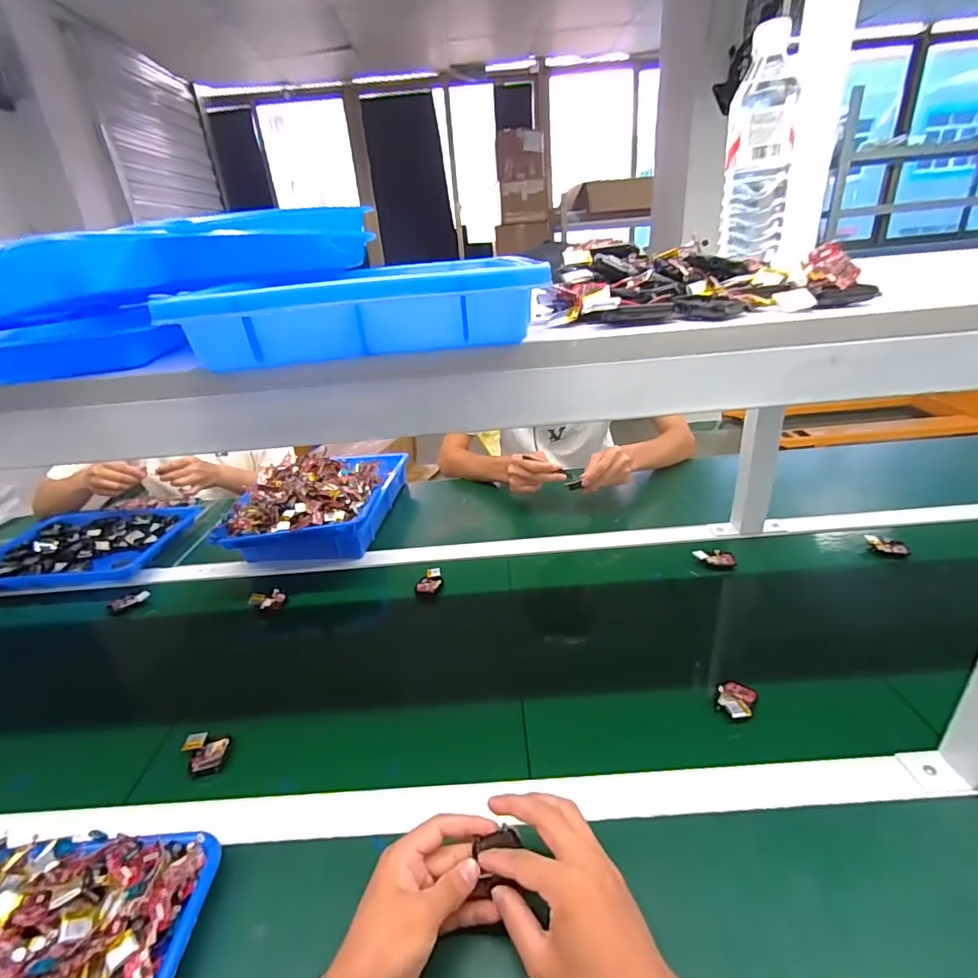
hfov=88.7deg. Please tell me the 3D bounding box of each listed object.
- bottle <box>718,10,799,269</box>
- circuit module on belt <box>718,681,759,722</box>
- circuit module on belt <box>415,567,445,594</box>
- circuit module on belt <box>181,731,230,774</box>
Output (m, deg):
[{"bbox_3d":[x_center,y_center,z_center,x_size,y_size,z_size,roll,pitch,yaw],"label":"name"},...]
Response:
[{"bbox_3d":[0.277,-0.347,0.512,0.064,0.197,0.072,7,29,22],"label":"bottle"},{"bbox_3d":[0.273,0.231,0.554,0.038,0.013,0.056,14,32,32],"label":"circuit module on belt"},{"bbox_3d":[-0.095,0.146,0.797,0.044,0.019,0.043,-9,27,-9],"label":"circuit module on belt"},{"bbox_3d":[-0.312,0.287,0.549,0.045,0.014,0.043,-11,27,-12],"label":"circuit module on belt"}]

